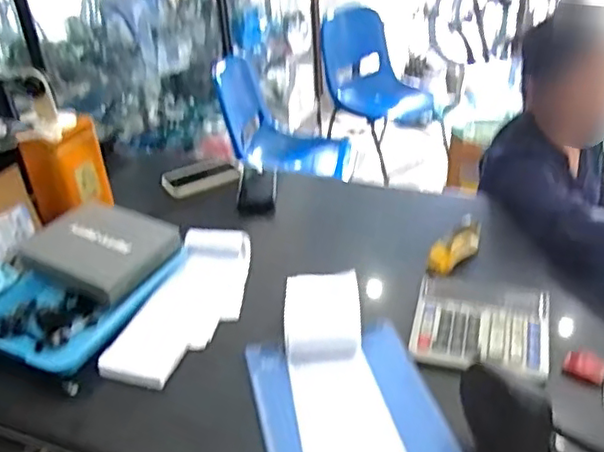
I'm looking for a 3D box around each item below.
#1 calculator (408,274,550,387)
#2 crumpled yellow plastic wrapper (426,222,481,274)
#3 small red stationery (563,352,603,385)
[{"bbox_3d":[0.264,0.147,0.922,0.189,0.034,0.167,7,34,17],"label":"calculator"},{"bbox_3d":[0.268,0.044,1.097,0.036,0.047,0.145,23,41,36],"label":"crumpled yellow plastic wrapper"},{"bbox_3d":[0.386,0.190,0.848,0.053,0.033,0.023,17,38,29],"label":"small red stationery"}]

